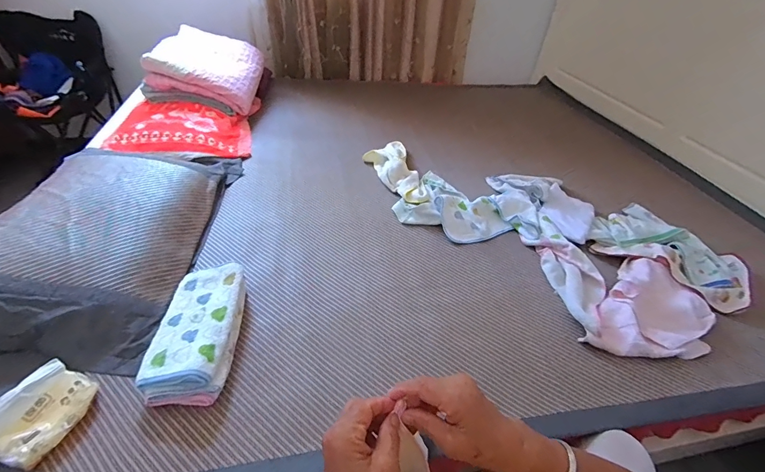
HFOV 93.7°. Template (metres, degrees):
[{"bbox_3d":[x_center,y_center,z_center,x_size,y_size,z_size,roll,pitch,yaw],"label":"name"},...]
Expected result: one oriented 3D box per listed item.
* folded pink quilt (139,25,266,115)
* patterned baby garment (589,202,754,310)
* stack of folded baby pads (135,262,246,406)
[{"bbox_3d":[-0.682,-0.670,1.435,0.355,0.164,0.459,-1,41,-9],"label":"folded pink quilt"},{"bbox_3d":[0.773,0.035,0.958,0.298,0.036,0.373,-26,50,-33],"label":"patterned baby garment"},{"bbox_3d":[-0.337,0.167,0.660,0.134,0.070,0.264,0,41,-7],"label":"stack of folded baby pads"}]

